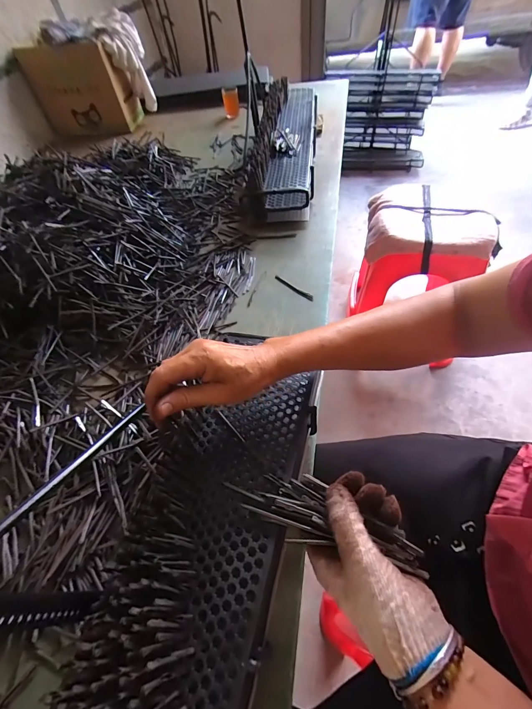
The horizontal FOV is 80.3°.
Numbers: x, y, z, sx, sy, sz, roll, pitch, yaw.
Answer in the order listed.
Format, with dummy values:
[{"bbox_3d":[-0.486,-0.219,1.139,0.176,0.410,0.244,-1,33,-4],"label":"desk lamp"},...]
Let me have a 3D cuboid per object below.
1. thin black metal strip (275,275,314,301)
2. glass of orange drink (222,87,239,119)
[{"bbox_3d":[0.049,-0.125,0.588,0.014,0.006,0.096,-39,61,-21],"label":"thin black metal strip"},{"bbox_3d":[-0.123,-0.885,1.103,0.055,0.075,0.043,-8,54,2],"label":"glass of orange drink"}]

